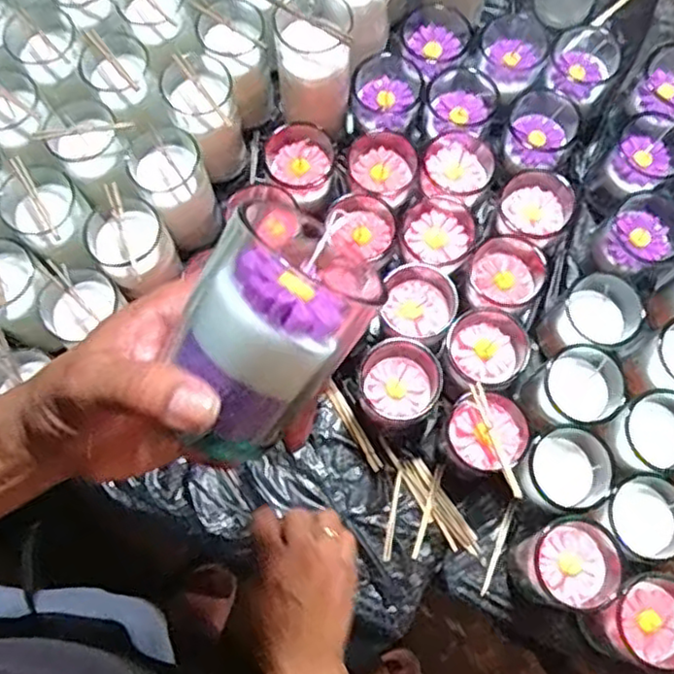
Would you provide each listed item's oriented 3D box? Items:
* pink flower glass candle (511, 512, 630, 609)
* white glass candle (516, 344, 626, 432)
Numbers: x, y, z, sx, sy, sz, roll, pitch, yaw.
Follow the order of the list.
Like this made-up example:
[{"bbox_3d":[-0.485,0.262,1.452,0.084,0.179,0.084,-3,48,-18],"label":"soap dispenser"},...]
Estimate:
[{"bbox_3d":[0.196,0.197,0.591,0.079,0.073,0.075,-23,75,-8],"label":"pink flower glass candle"},{"bbox_3d":[0.212,0.053,0.624,0.068,0.092,0.068,0,73,-1],"label":"white glass candle"}]

